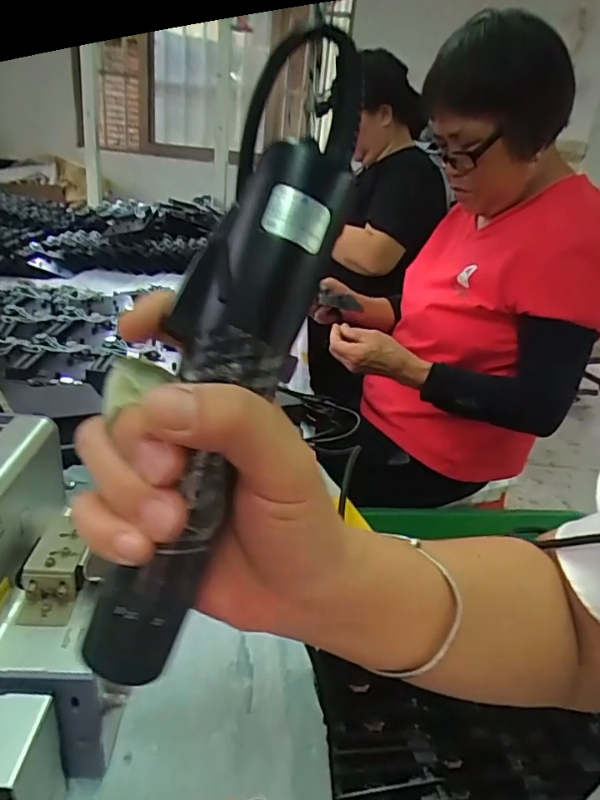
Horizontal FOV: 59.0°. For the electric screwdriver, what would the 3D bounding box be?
[{"bbox_3d":[-0.028,-0.012,0.191,0.051,0.222,0.038,17,-2,22],"label":"electric screwdriver"}]

